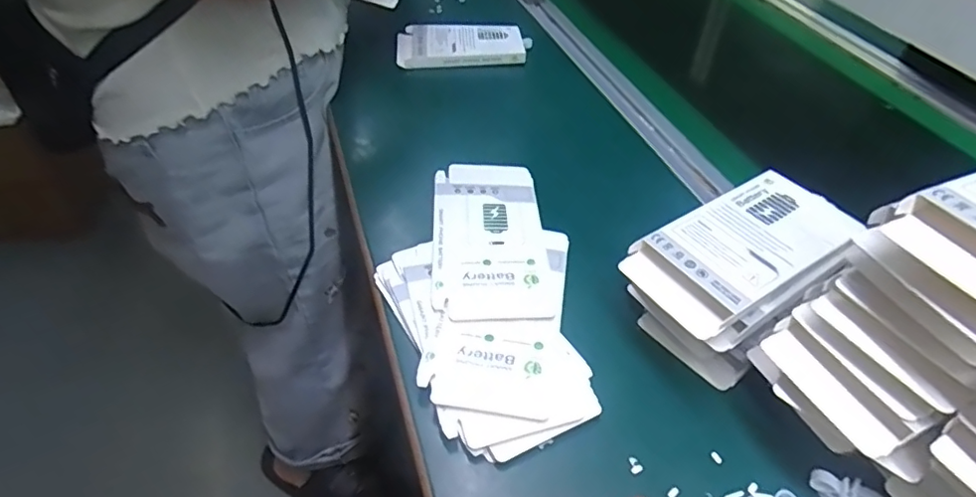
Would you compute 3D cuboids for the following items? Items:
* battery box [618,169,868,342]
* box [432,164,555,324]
[{"bbox_3d":[0.173,-0.001,0.376,0.153,0.025,0.079,-24,51,-22],"label":"battery box"},{"bbox_3d":[0.001,-0.014,0.453,0.088,0.006,0.182,-2,46,-3],"label":"box"}]

